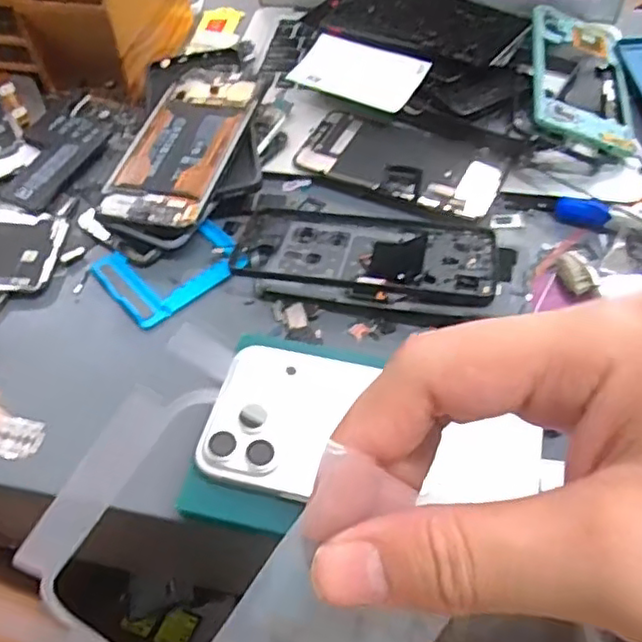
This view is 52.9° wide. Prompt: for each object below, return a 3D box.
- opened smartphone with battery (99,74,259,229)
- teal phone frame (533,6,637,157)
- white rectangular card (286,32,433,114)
[{"bbox_3d":[-0.095,-0.123,0.449,0.073,0.007,0.144,11,58,14],"label":"opened smartphone with battery"},{"bbox_3d":[0.194,-0.185,0.489,0.075,0.014,0.161,17,54,-7],"label":"teal phone frame"},{"bbox_3d":[0.029,-0.193,0.499,0.098,0.005,0.053,24,73,20],"label":"white rectangular card"}]

